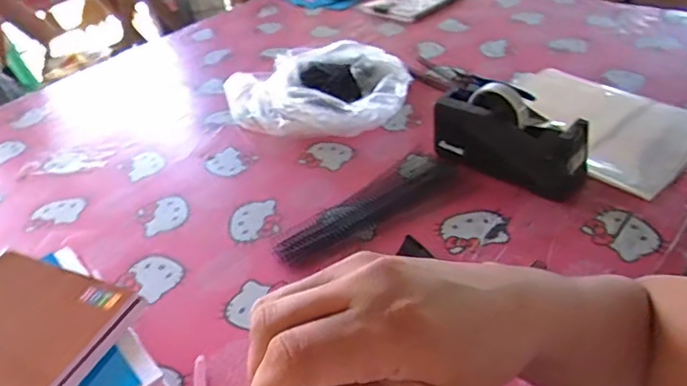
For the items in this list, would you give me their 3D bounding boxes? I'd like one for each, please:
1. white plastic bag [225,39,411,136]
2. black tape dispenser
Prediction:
[{"bbox_3d":[-0.060,-0.183,0.963,0.340,0.081,0.228,2,38,11],"label":"white plastic bag"},{"bbox_3d":[0.223,-0.076,0.737,0.201,0.114,0.063,24,47,34],"label":"black tape dispenser"}]

